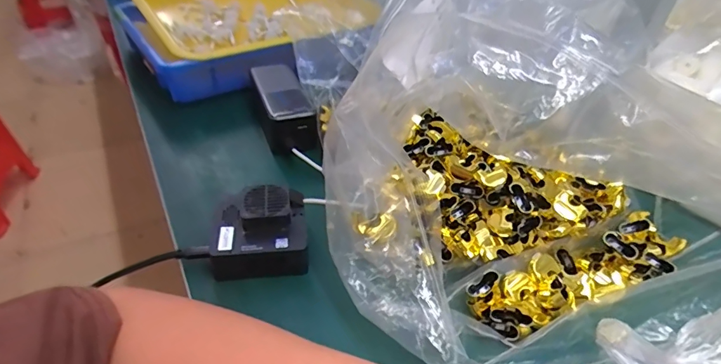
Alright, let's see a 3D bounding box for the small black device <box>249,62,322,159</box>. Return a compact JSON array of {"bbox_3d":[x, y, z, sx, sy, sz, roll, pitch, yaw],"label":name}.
[{"bbox_3d":[-0.097,-0.091,0.521,0.057,0.046,0.142,-12,43,-19],"label":"small black device"}]

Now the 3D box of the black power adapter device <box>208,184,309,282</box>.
[{"bbox_3d":[-0.084,0.043,0.368,0.077,0.049,0.065,-1,40,-6],"label":"black power adapter device"}]

